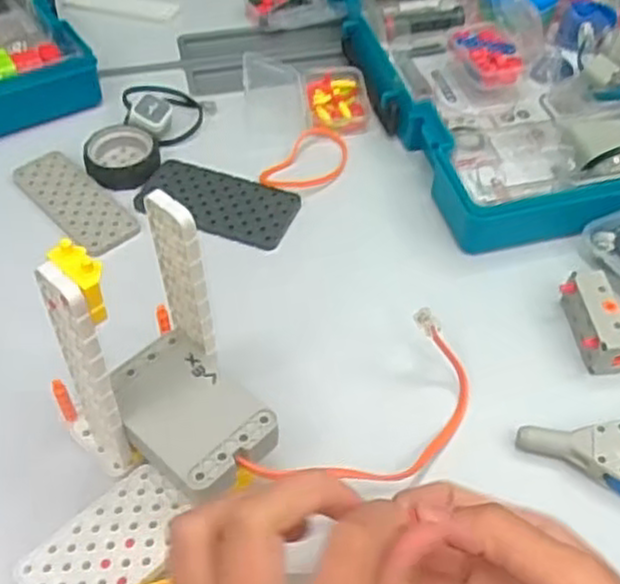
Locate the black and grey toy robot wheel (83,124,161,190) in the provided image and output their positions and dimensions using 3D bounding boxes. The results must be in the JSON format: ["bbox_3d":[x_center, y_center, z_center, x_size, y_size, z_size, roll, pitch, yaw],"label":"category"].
[{"bbox_3d":[-0.124,-0.090,0.496,0.044,0.015,0.045,0,49,0],"label":"black and grey toy robot wheel"}]

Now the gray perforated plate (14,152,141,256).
[{"bbox_3d":[-0.151,-0.059,0.482,0.041,0.004,0.098,-34,60,-26],"label":"gray perforated plate"}]

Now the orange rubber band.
[{"bbox_3d":[0.001,-0.087,0.506,0.042,0.004,0.070,25,53,20],"label":"orange rubber band"}]

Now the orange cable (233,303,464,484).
[{"bbox_3d":[0.034,0.065,0.362,0.135,0.039,0.052,-36,58,-28],"label":"orange cable"}]

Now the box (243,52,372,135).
[{"bbox_3d":[-0.002,-0.145,0.540,0.088,0.030,0.061,-6,49,-6],"label":"box"}]

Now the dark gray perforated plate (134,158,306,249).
[{"bbox_3d":[-0.059,-0.057,0.478,0.099,0.005,0.058,15,50,12],"label":"dark gray perforated plate"}]

